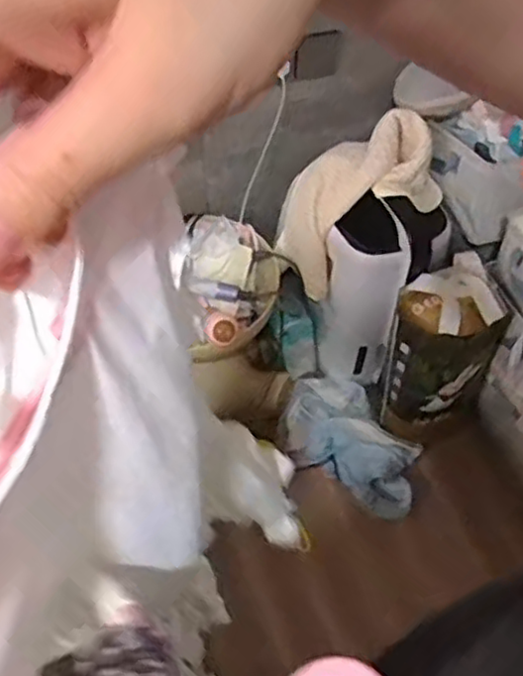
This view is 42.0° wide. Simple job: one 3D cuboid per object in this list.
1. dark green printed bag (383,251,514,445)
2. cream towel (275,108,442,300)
[{"bbox_3d":[0.366,0.050,1.446,0.215,0.428,0.171,-13,56,-9],"label":"dark green printed bag"},{"bbox_3d":[0.183,-0.280,1.408,0.162,0.382,0.195,18,41,-43],"label":"cream towel"}]

